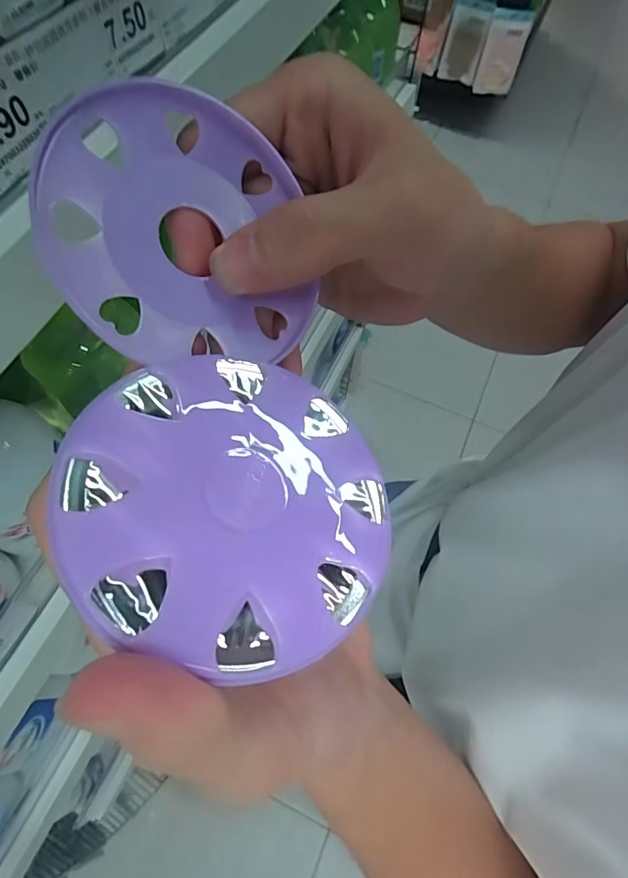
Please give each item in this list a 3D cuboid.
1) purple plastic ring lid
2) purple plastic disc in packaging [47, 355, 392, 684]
[{"bbox_3d":[-0.033,-0.054,0.125,0.067,0.007,0.067,-7,94,-34],"label":"purple plastic ring lid"},{"bbox_3d":[-0.016,0.011,0.104,0.069,0.006,0.070,8,62,-19],"label":"purple plastic disc in packaging"}]

